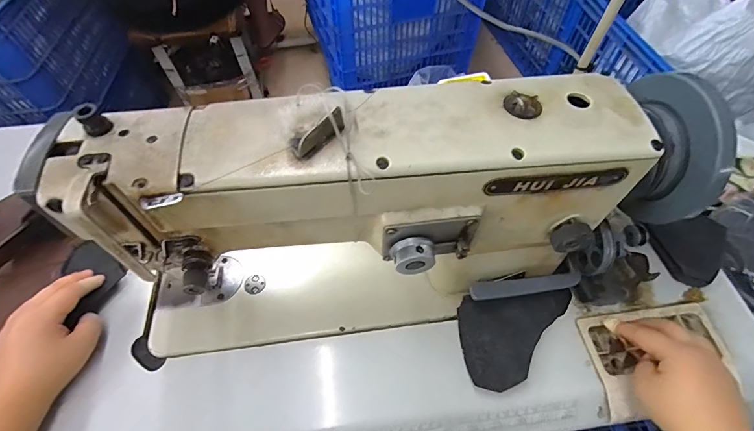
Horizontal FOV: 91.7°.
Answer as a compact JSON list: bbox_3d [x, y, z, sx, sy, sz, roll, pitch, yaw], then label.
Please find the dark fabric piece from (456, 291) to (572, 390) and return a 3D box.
[{"bbox_3d":[0.160,0.132,0.401,0.135,0.016,0.100,-5,58,-2],"label":"dark fabric piece"}]

